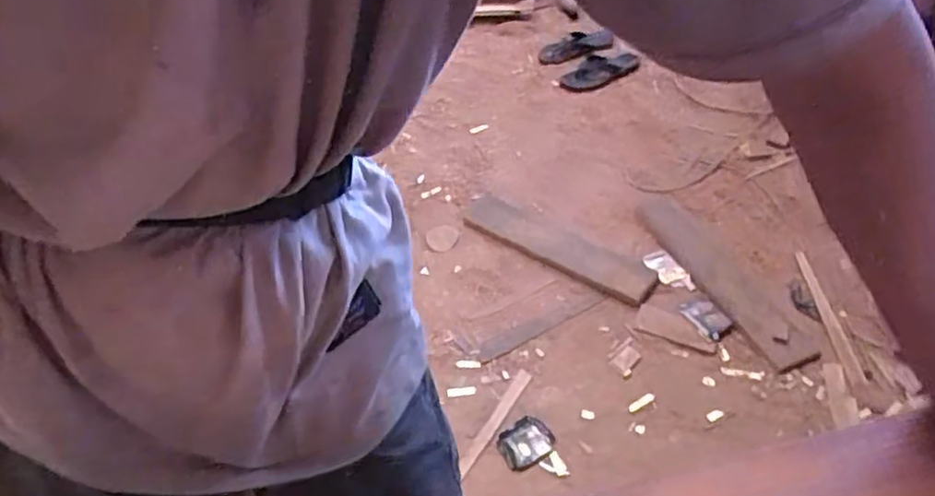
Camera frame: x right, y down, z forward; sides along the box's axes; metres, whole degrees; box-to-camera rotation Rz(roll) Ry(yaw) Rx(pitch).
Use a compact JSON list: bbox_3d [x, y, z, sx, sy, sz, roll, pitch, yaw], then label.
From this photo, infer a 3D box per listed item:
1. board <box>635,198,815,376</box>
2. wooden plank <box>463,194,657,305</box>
[{"bbox_3d":[0.585,0.057,1.604,0.119,0.020,0.563,-19,43,-12],"label":"board"},{"bbox_3d":[0.216,-0.022,1.710,0.520,0.022,0.136,29,55,27],"label":"wooden plank"}]

